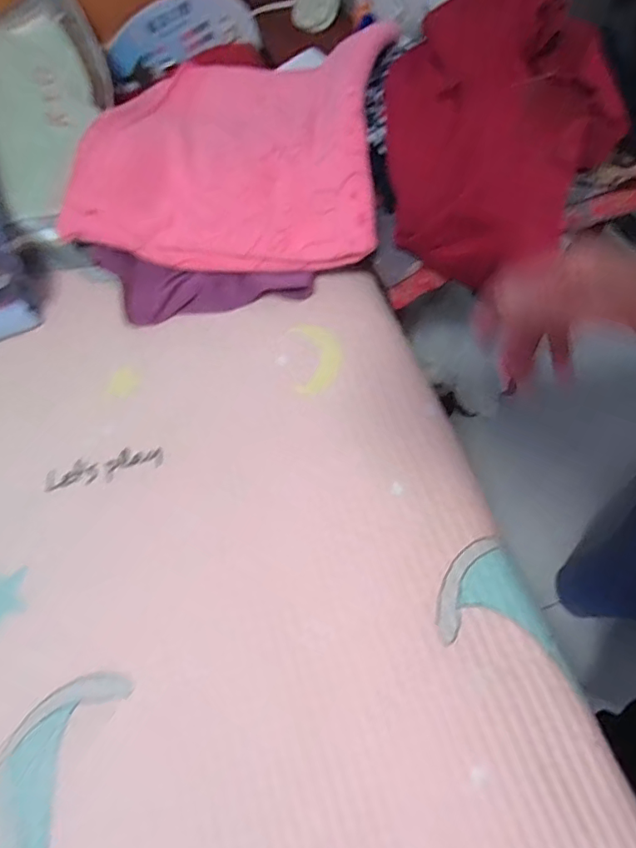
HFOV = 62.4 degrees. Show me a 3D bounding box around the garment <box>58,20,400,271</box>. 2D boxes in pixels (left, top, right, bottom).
[{"bbox_3d":[-0.084,-0.325,0.565,0.315,0.087,0.327,6,65,7],"label":"garment"}]

